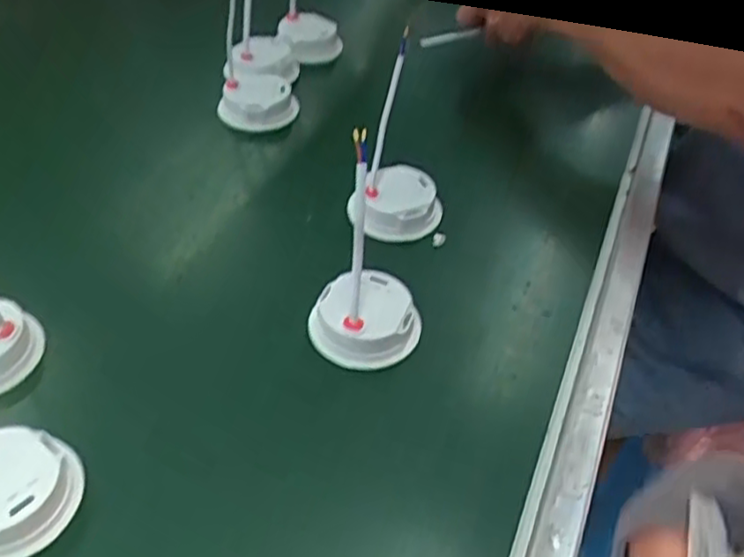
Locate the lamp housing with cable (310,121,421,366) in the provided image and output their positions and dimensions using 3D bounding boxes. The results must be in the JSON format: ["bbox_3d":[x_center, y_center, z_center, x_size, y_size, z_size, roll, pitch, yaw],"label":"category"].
[{"bbox_3d":[0.000,-0.012,0.435,0.071,0.116,0.080,8,47,4],"label":"lamp housing with cable"}]

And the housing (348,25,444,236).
[{"bbox_3d":[0.023,-0.094,0.524,0.071,0.127,0.072,8,47,4],"label":"housing"}]

